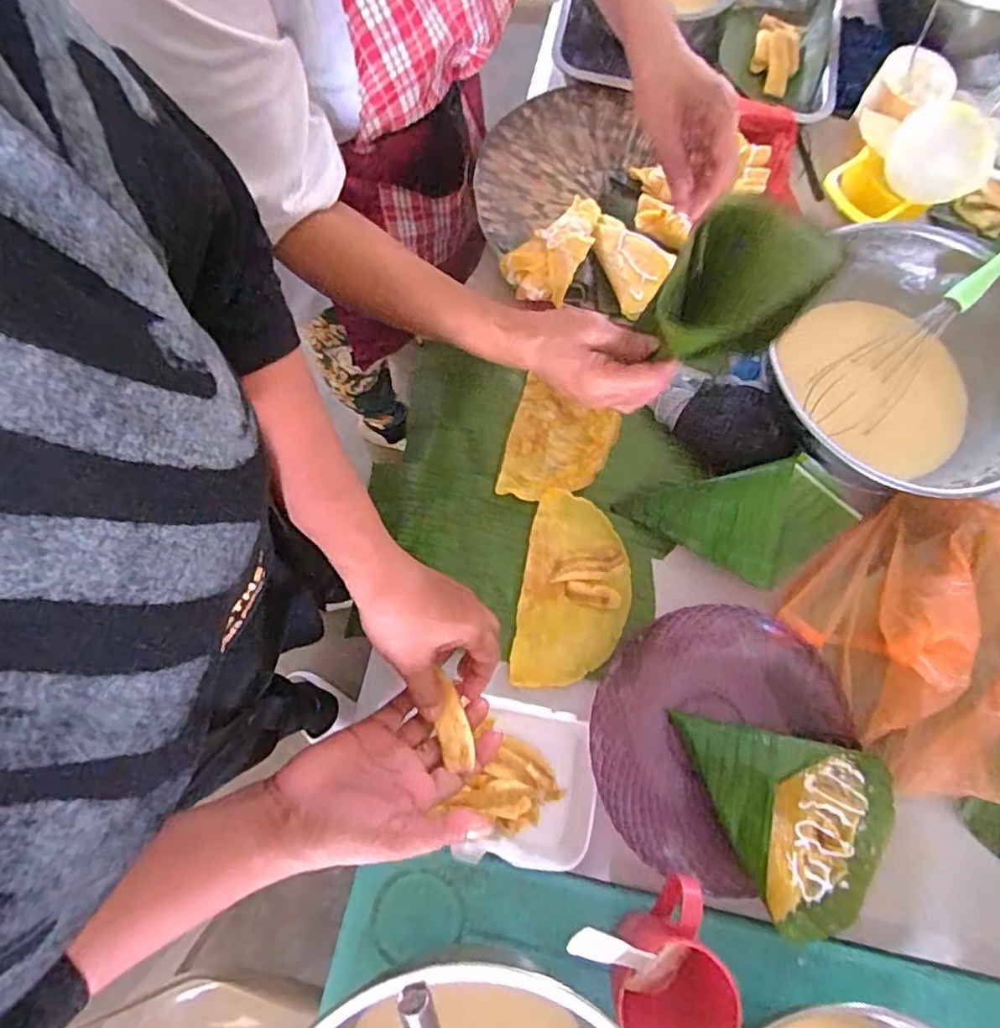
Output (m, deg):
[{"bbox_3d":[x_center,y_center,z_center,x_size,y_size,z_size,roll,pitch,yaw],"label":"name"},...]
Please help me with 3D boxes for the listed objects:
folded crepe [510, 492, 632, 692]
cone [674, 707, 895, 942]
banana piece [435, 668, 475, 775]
[{"bbox_3d":[0.066,0.067,0.534,0.092,0.010,0.165,10,73,1],"label":"folded crepe"},{"bbox_3d":[0.210,0.232,0.455,0.156,0.036,0.130,12,73,1],"label":"cone"},{"bbox_3d":[-0.033,0.144,0.425,0.022,0.016,0.065,-12,77,-6],"label":"banana piece"}]

